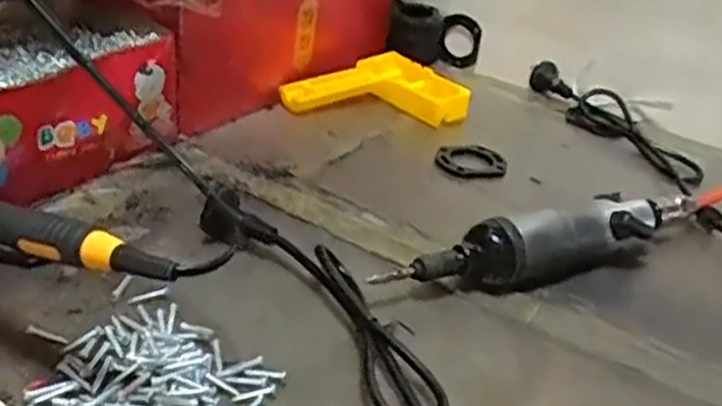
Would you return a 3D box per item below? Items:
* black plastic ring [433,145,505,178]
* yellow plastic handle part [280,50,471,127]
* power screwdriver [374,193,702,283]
[{"bbox_3d":[0.090,-0.034,0.631,0.057,0.010,0.057,10,30,4],"label":"black plastic ring"},{"bbox_3d":[0.013,-0.113,0.725,0.167,0.029,0.094,4,30,-7],"label":"yellow plastic handle part"},{"bbox_3d":[0.128,0.025,0.494,0.260,0.042,0.034,-10,34,-28],"label":"power screwdriver"}]

